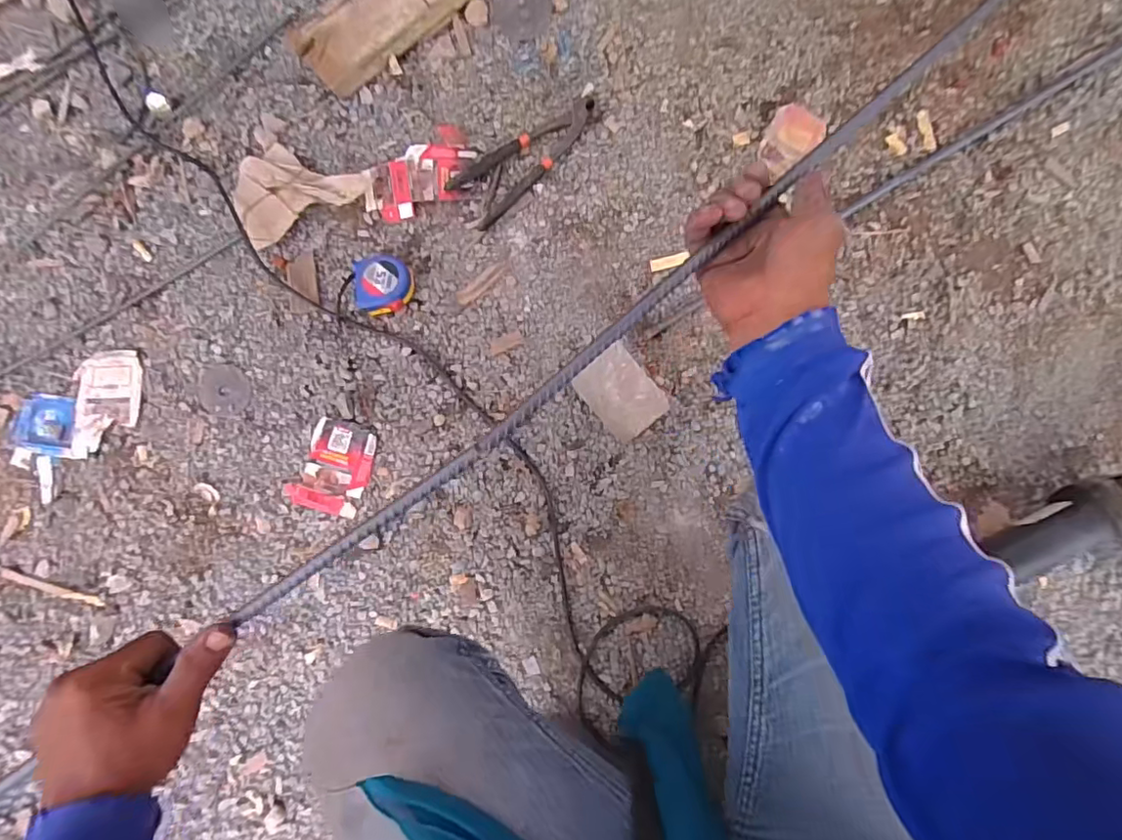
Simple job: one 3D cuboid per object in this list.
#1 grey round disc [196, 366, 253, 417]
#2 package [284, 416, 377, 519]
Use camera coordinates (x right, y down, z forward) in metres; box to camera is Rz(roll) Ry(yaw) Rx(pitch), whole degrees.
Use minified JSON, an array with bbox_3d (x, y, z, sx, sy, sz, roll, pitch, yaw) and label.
[{"bbox_3d":[-0.430,-0.038,0.729,0.069,0.004,0.061,2,85,3],"label":"grey round disc"},{"bbox_3d":[-0.283,0.060,0.715,0.087,0.009,0.116,22,87,4],"label":"package"}]

